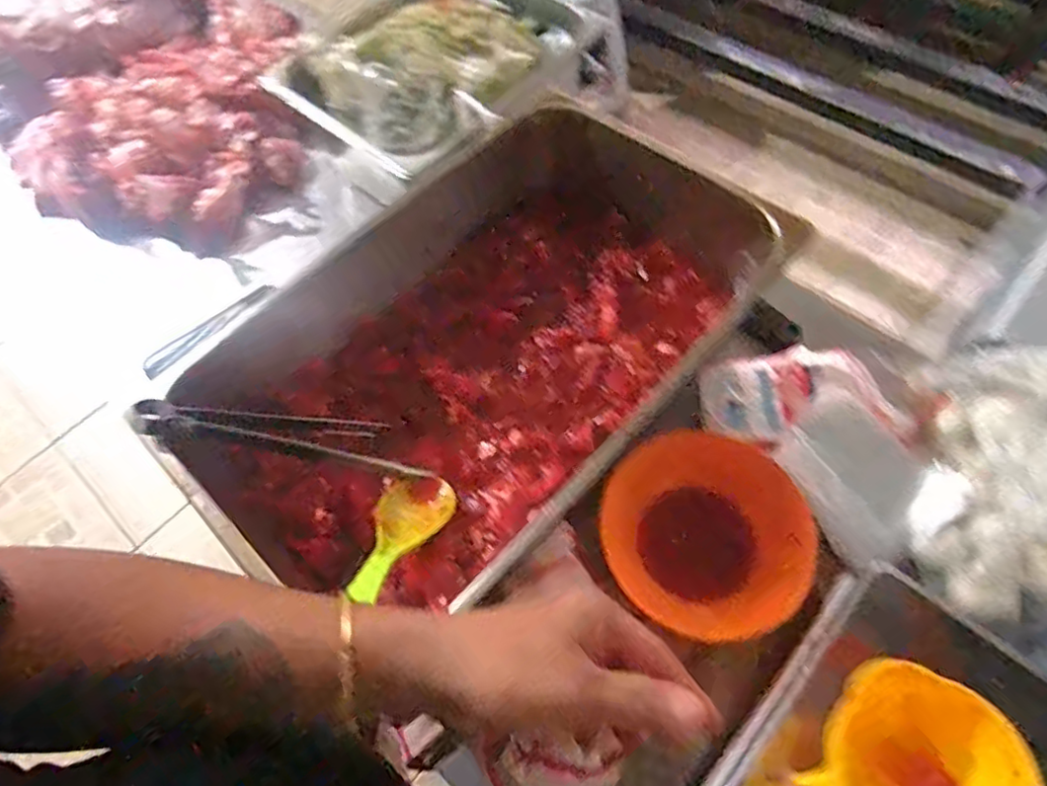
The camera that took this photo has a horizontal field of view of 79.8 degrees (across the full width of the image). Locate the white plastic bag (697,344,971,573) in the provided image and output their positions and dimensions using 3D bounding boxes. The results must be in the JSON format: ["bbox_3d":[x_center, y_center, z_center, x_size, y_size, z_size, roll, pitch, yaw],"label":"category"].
[{"bbox_3d":[0.279,0.038,0.580,0.152,0.045,0.233,-33,65,-14],"label":"white plastic bag"}]

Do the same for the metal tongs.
[{"bbox_3d":[-0.196,0.035,0.533,0.237,0.022,0.045,13,58,-27],"label":"metal tongs"}]

